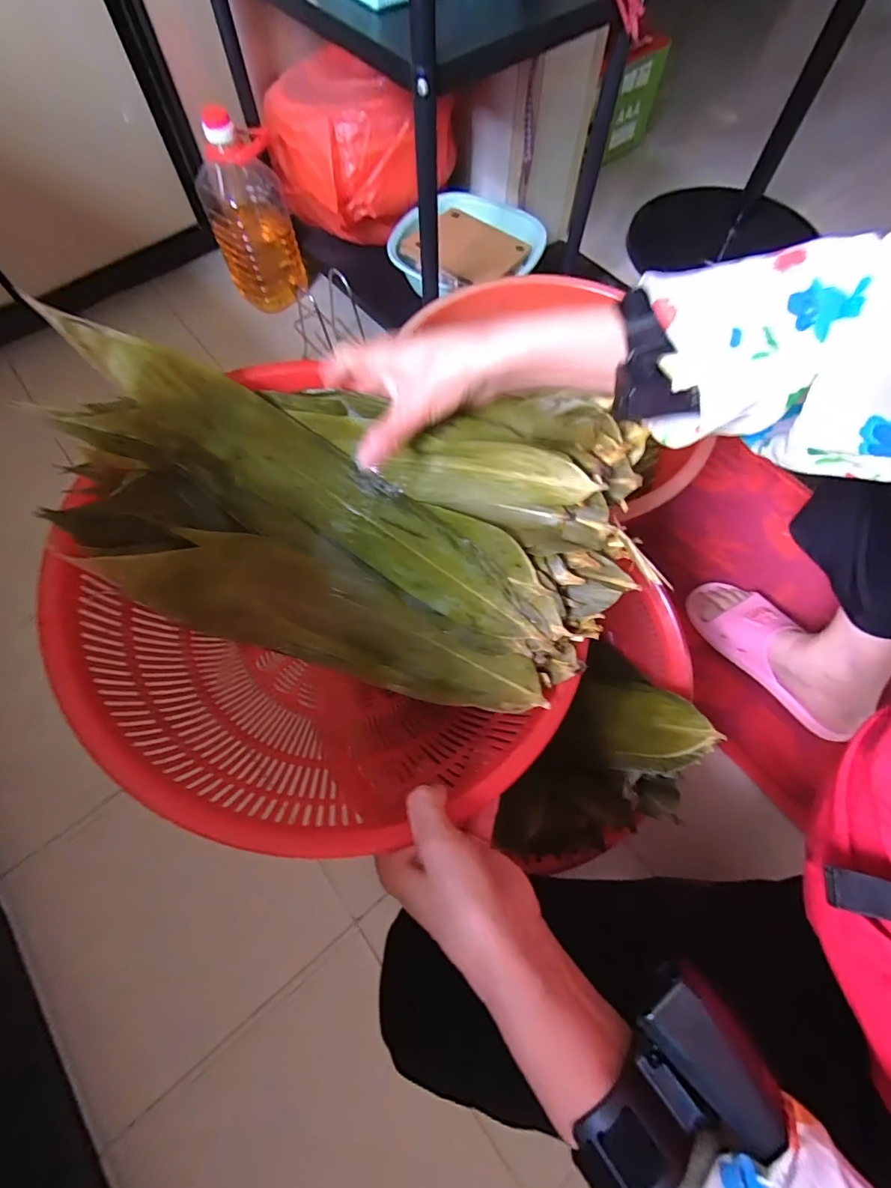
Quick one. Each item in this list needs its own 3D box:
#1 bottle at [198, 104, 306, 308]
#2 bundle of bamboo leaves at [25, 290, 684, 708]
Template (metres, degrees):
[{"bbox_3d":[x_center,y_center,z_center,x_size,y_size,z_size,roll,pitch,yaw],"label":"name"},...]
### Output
[{"bbox_3d":[-0.343,-0.662,0.854,0.138,0.246,0.140,-16,70,-7],"label":"bottle"},{"bbox_3d":[-0.055,-0.052,0.383,0.363,0.172,0.208,16,69,5],"label":"bundle of bamboo leaves"}]

